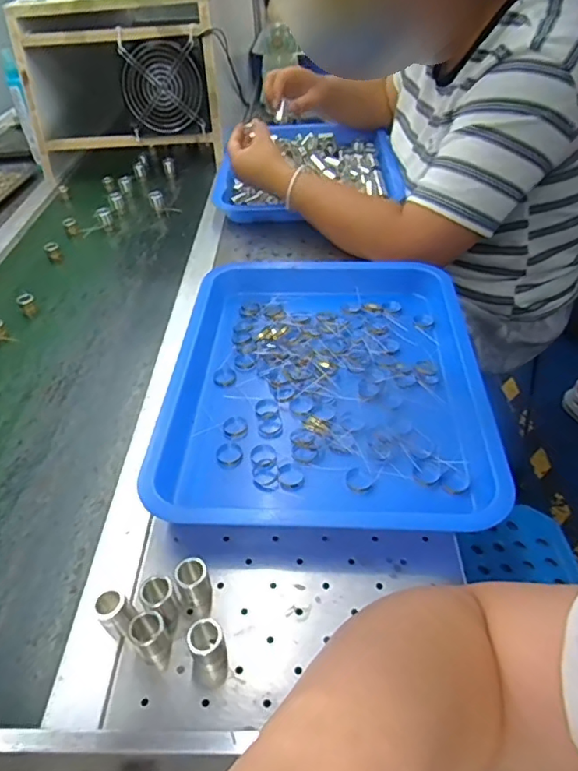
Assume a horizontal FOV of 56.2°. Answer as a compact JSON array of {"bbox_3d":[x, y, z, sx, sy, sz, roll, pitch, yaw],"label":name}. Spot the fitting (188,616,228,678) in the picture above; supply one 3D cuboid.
[{"bbox_3d":[-0.053,0.172,0.356,0.022,0.038,0.021,-4,42,3],"label":"fitting"}]

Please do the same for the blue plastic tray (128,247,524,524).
[{"bbox_3d":[0.037,-0.019,0.551,0.305,0.040,0.383,-2,42,5],"label":"blue plastic tray"}]

